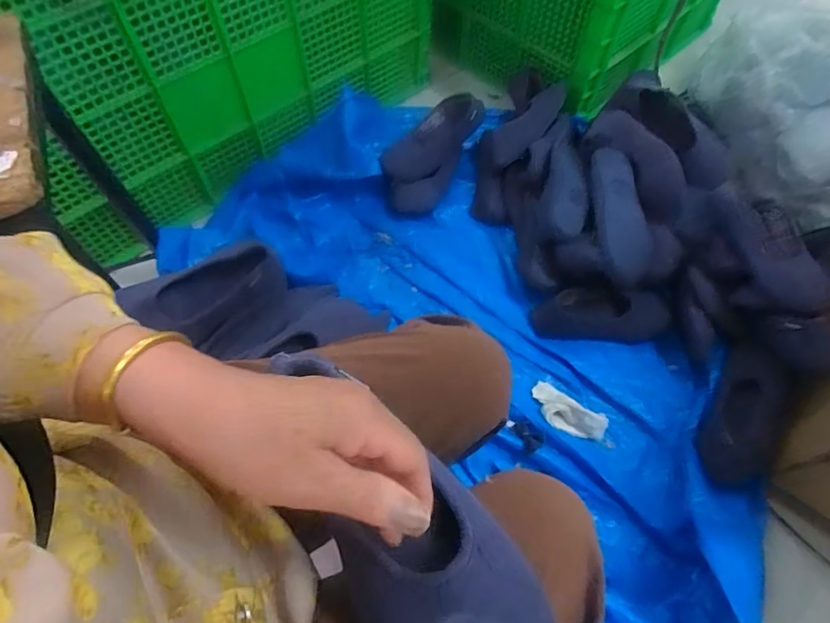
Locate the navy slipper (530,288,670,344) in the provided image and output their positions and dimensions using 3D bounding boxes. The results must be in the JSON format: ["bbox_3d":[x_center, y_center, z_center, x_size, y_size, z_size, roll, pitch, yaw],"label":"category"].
[{"bbox_3d":[0.340,0.008,0.921,0.240,0.063,0.087,0,61,-1],"label":"navy slipper"}]

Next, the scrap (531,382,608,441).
[{"bbox_3d":[0.255,0.173,0.844,0.131,0.038,0.057,33,65,29],"label":"scrap"}]

